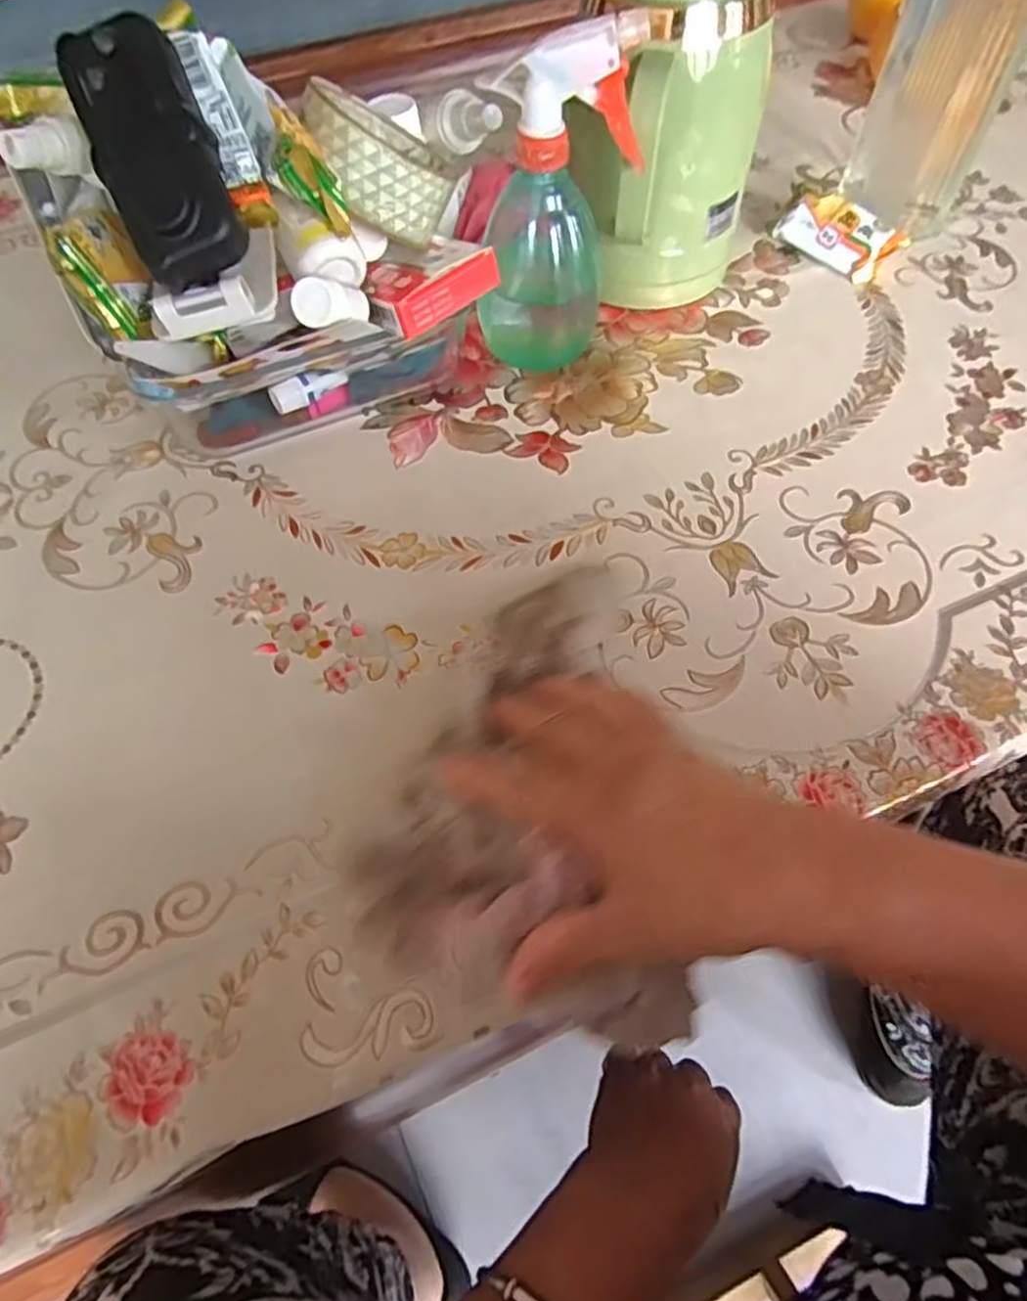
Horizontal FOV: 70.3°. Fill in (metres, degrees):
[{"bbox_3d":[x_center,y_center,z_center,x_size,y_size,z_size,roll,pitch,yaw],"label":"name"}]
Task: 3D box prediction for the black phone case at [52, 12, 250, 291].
[{"bbox_3d":[-0.160,-0.223,0.327,0.050,0.024,0.104,-24,104,-14],"label":"black phone case"}]

